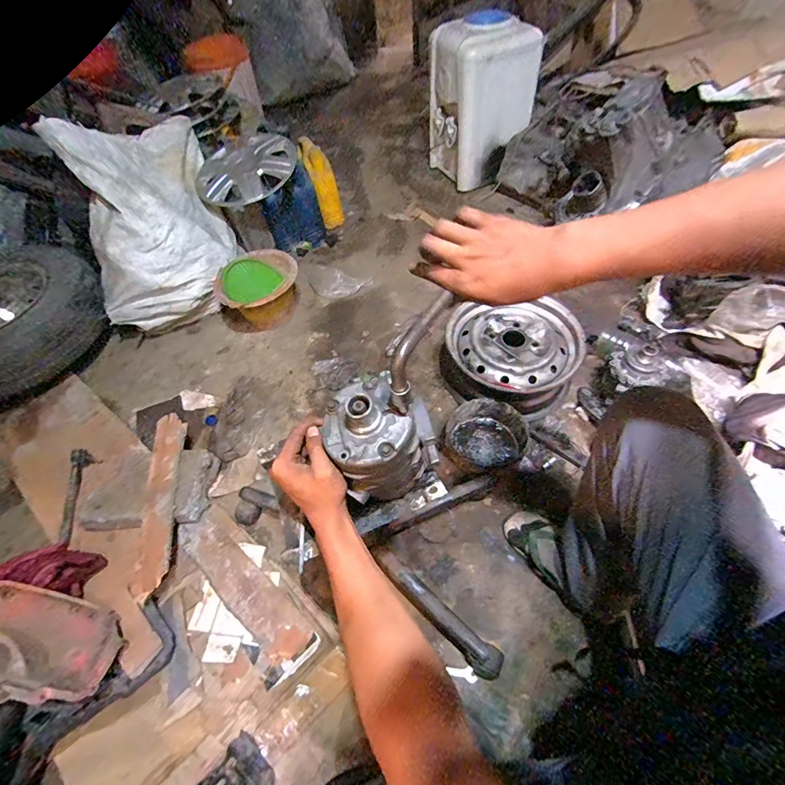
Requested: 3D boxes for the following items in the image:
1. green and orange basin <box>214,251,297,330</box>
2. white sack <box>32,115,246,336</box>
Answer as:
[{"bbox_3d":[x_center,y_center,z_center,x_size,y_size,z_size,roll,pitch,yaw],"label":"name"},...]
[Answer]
[{"bbox_3d":[-0.413,-0.331,1.254,0.222,0.146,0.235,1,56,5],"label":"green and orange basin"},{"bbox_3d":[-0.778,-0.574,1.260,0.412,0.466,0.570,-19,56,-9],"label":"white sack"}]

